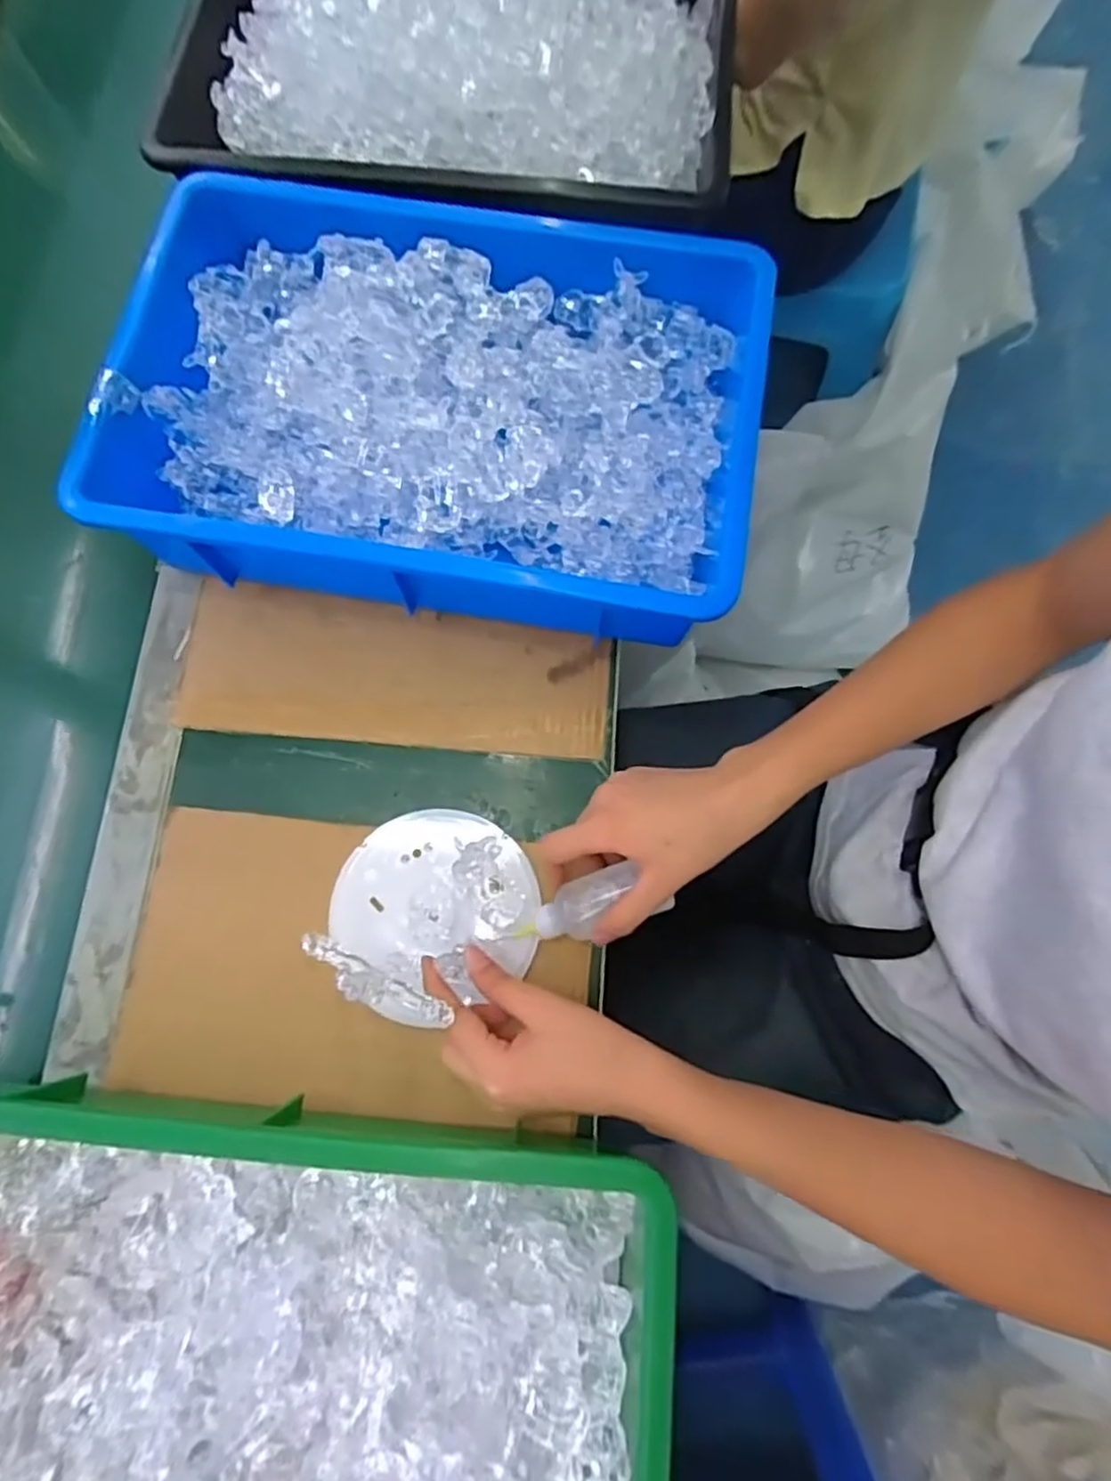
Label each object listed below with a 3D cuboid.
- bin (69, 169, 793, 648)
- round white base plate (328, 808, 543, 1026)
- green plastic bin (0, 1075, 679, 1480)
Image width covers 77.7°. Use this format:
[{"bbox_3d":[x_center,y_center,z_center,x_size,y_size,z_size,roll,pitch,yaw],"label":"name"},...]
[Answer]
[{"bbox_3d":[-0.074,-0.220,0.477,0.418,0.093,0.271,9,76,3],"label":"bin"},{"bbox_3d":[-0.074,0.101,0.429,0.118,0.013,0.121,-1,67,2],"label":"round white base plate"},{"bbox_3d":[-0.162,0.325,0.335,0.413,0.077,0.269,6,76,2],"label":"green plastic bin"}]

